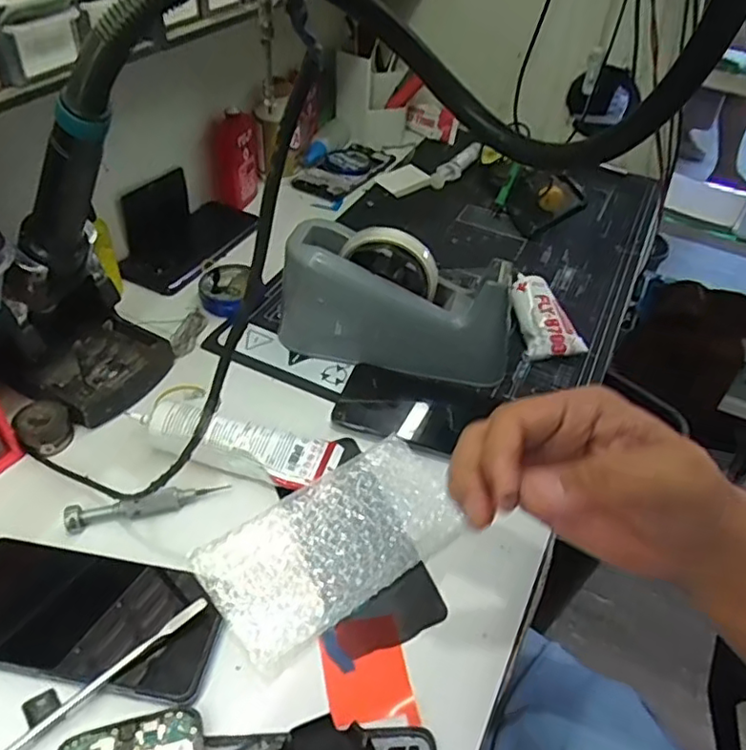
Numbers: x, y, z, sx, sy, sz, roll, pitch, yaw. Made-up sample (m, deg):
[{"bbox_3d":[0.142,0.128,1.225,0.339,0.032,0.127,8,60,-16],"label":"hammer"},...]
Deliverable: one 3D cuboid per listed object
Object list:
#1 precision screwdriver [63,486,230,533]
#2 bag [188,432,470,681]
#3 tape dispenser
[{"bbox_3d":[-0.155,0.089,0.424,0.106,0.013,0.017,-9,45,-16],"label":"precision screwdriver"},{"bbox_3d":[-0.021,0.108,0.415,0.180,0.009,0.086,-29,68,-29],"label":"bag"},{"bbox_3d":[0.022,-0.064,0.531,0.201,0.105,0.061,15,44,8],"label":"tape dispenser"}]

